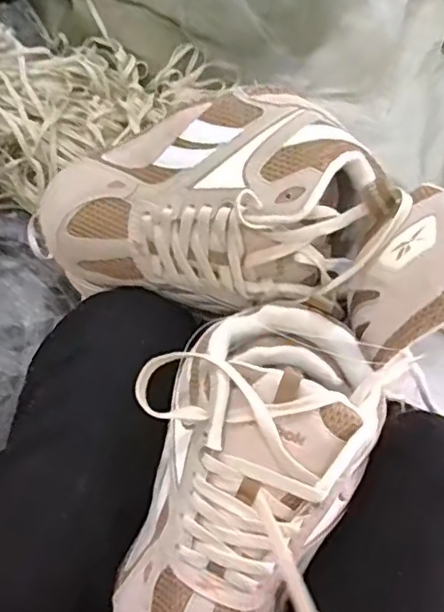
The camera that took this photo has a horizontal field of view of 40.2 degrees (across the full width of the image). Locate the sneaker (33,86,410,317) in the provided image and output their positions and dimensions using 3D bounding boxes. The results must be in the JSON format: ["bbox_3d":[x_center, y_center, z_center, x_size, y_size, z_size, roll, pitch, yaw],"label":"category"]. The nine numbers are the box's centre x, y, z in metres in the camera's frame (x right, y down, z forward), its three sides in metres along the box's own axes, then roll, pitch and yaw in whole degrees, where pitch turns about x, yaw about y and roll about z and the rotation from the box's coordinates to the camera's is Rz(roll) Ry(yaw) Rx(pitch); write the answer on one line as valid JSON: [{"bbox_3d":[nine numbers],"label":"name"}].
[{"bbox_3d":[-0.008,-0.063,0.404,0.222,0.094,0.117,3,68,2],"label":"sneaker"}]

